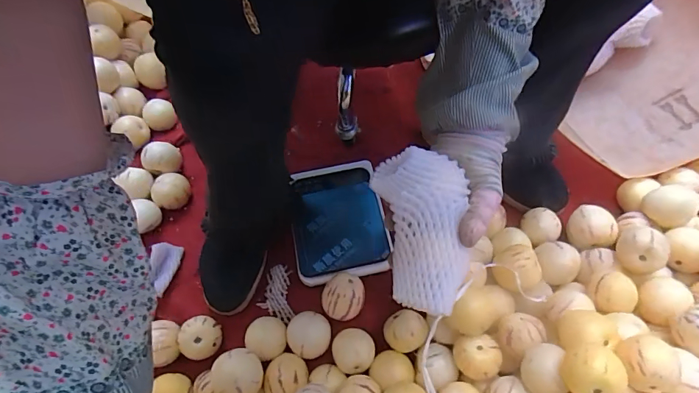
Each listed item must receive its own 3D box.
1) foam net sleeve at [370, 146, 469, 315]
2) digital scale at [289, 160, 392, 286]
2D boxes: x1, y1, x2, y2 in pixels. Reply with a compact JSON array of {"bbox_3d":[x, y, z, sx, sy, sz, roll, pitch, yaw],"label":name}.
[{"bbox_3d":[0.063,0.027,0.348,0.072,0.034,0.130,-5,81,1],"label":"foam net sleeve"},{"bbox_3d":[-0.018,0.027,0.581,0.125,0.028,0.179,-9,63,-2],"label":"digital scale"}]

